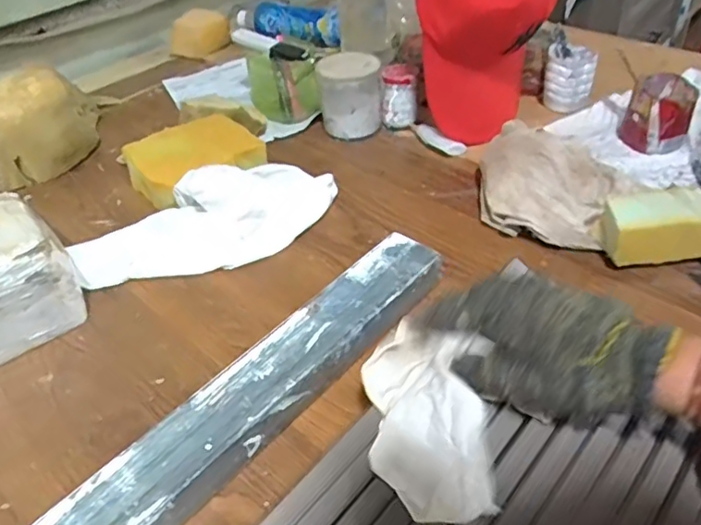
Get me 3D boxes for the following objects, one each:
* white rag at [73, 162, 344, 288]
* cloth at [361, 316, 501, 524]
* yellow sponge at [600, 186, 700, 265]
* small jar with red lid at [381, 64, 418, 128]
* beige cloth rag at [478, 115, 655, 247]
[{"bbox_3d":[-0.150,-0.047,0.621,0.280,0.063,0.115,-22,43,-18],"label":"white rag"},{"bbox_3d":[0.047,0.095,0.377,0.077,0.039,0.129,0,41,7],"label":"cloth"},{"bbox_3d":[0.292,-0.032,0.544,0.106,0.064,0.048,-1,41,5],"label":"yellow sponge"},{"bbox_3d":[0.067,-0.223,0.781,0.046,0.079,0.044,0,41,7],"label":"small jar with red lid"},{"bbox_3d":[0.218,-0.097,0.621,0.157,0.072,0.169,21,47,28],"label":"beige cloth rag"}]

